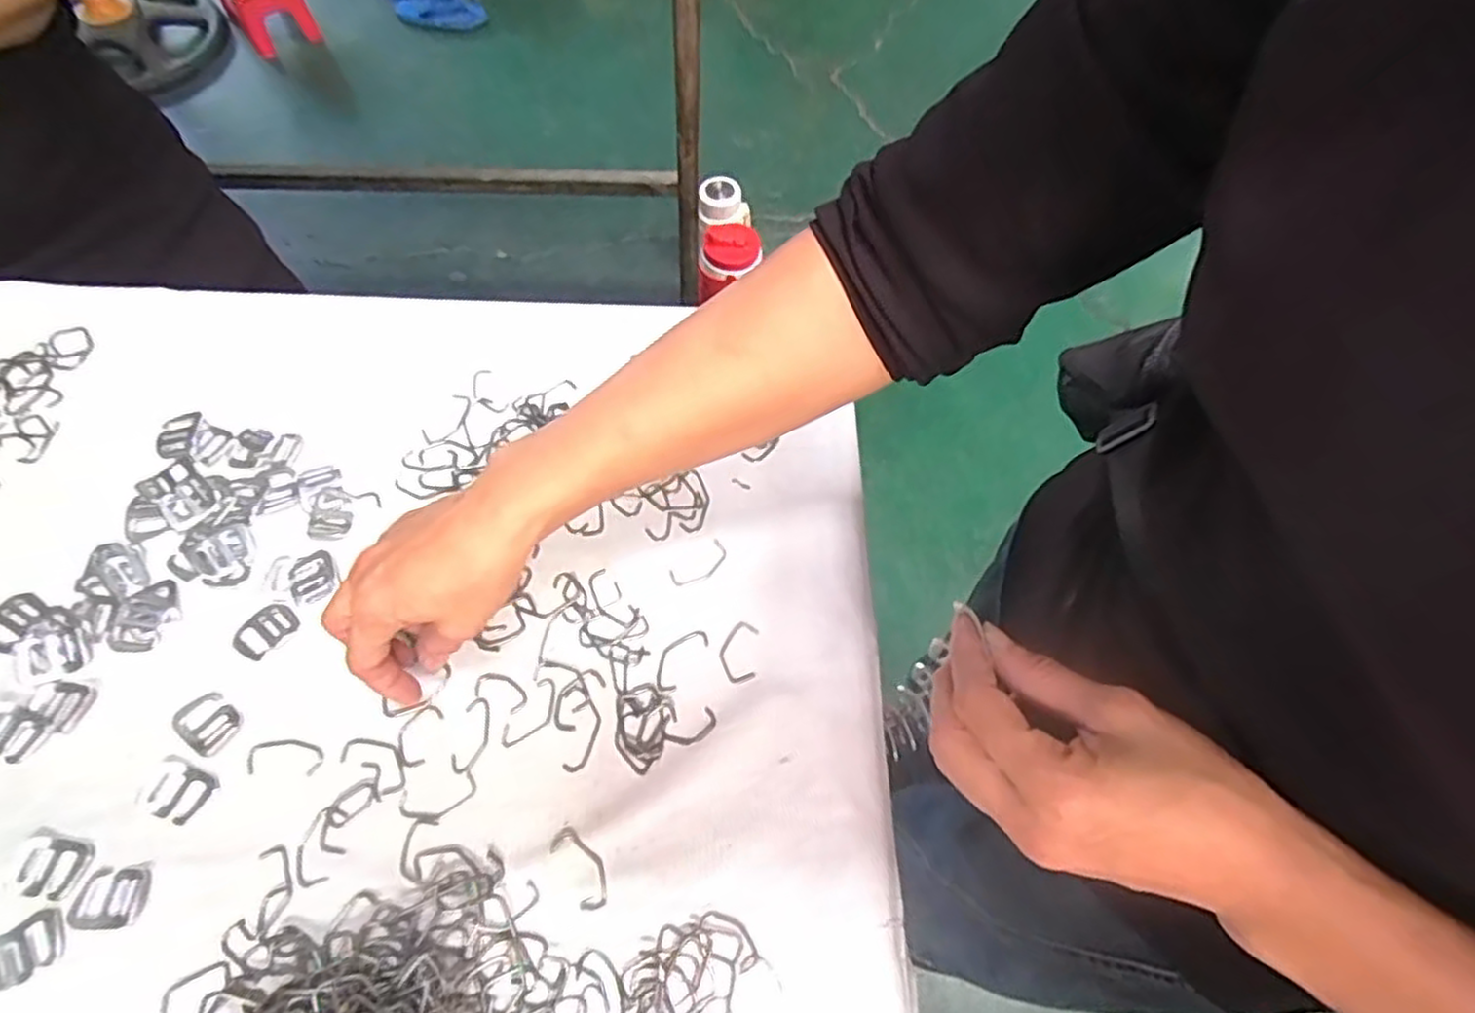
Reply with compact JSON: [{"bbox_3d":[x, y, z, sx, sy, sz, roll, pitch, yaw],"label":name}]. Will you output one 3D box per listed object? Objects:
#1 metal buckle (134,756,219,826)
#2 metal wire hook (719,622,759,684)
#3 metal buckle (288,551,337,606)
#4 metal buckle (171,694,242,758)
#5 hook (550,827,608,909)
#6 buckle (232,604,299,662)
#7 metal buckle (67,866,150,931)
[{"bbox_3d":[-0.290,0.146,0.379,0.032,0.004,0.026,22,64,9],"label":"metal buckle"},{"bbox_3d":[0.001,0.083,0.424,0.021,0.004,0.037,5,62,0],"label":"metal wire hook"},{"bbox_3d":[-0.251,0.042,0.433,0.024,0.004,0.028,-23,66,-14],"label":"metal buckle"},{"bbox_3d":[-0.286,0.115,0.395,0.031,0.004,0.026,40,67,16],"label":"metal buckle"},{"bbox_3d":[-0.077,0.178,0.364,0.018,0.004,0.040,-30,68,-17],"label":"hook"},{"bbox_3d":[-0.270,0.071,0.420,0.024,0.004,0.033,41,68,17],"label":"buckle"},{"bbox_3d":[-0.304,0.189,0.355,0.033,0.004,0.026,0,62,-3],"label":"metal buckle"}]

